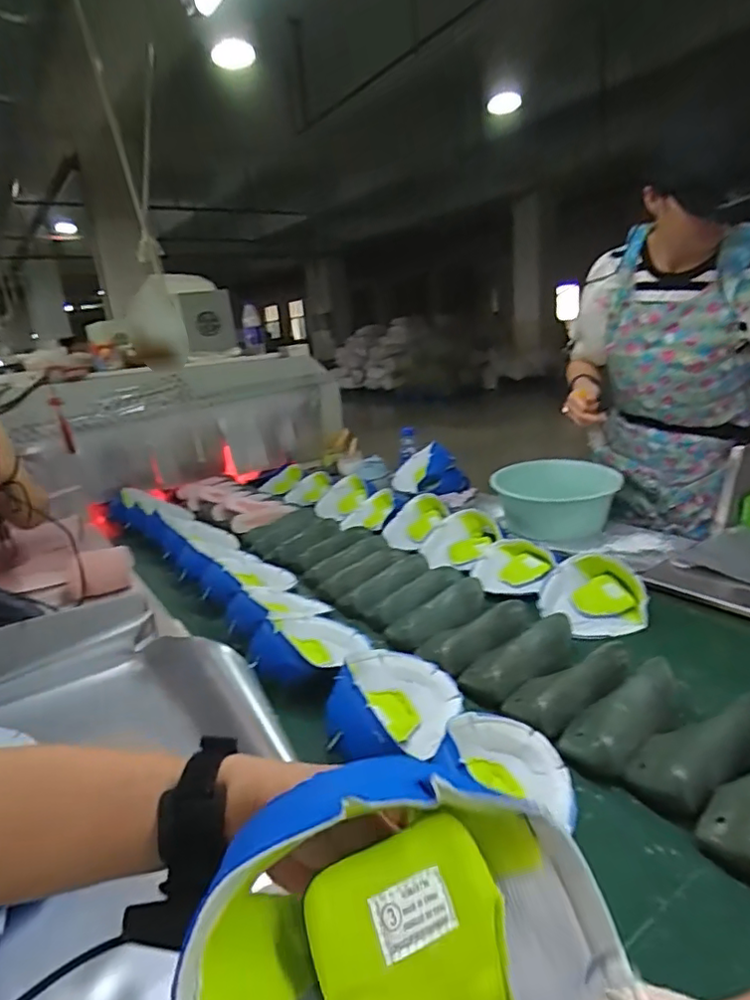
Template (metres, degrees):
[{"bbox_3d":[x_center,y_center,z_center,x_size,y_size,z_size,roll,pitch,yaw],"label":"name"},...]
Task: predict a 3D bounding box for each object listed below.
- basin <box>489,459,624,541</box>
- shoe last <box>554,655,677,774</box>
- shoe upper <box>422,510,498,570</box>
[{"bbox_3d":[0.468,-0.007,1.495,0.309,0.128,0.283,-3,18,10],"label":"basin"},{"bbox_3d":[0.342,0.290,0.771,0.207,0.073,0.092,-18,21,-33],"label":"shoe last"},{"bbox_3d":[0.203,0.089,1.361,0.180,0.082,0.162,-1,19,15],"label":"shoe upper"}]

